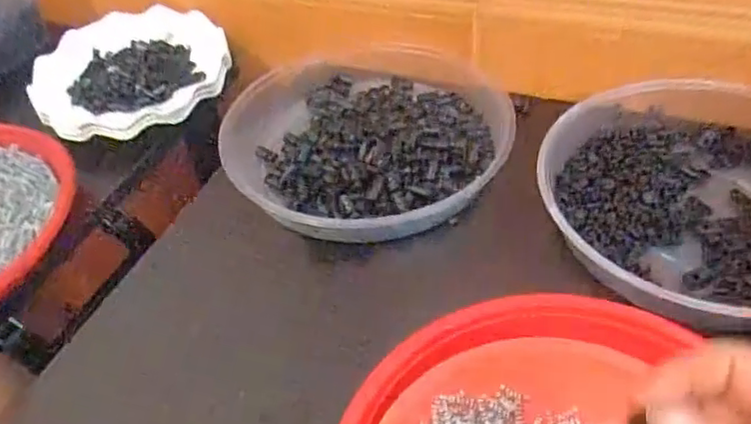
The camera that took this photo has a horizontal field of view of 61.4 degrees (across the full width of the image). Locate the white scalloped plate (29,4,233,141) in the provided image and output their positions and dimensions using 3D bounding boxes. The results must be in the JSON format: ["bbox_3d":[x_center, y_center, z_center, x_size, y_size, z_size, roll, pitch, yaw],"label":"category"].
[{"bbox_3d":[-0.244,-0.142,0.631,0.181,0.027,0.185,-4,45,4],"label":"white scalloped plate"}]

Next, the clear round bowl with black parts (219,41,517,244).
[{"bbox_3d":[-0.006,-0.083,0.551,0.230,0.039,0.260,-5,45,3],"label":"clear round bowl with black parts"}]

